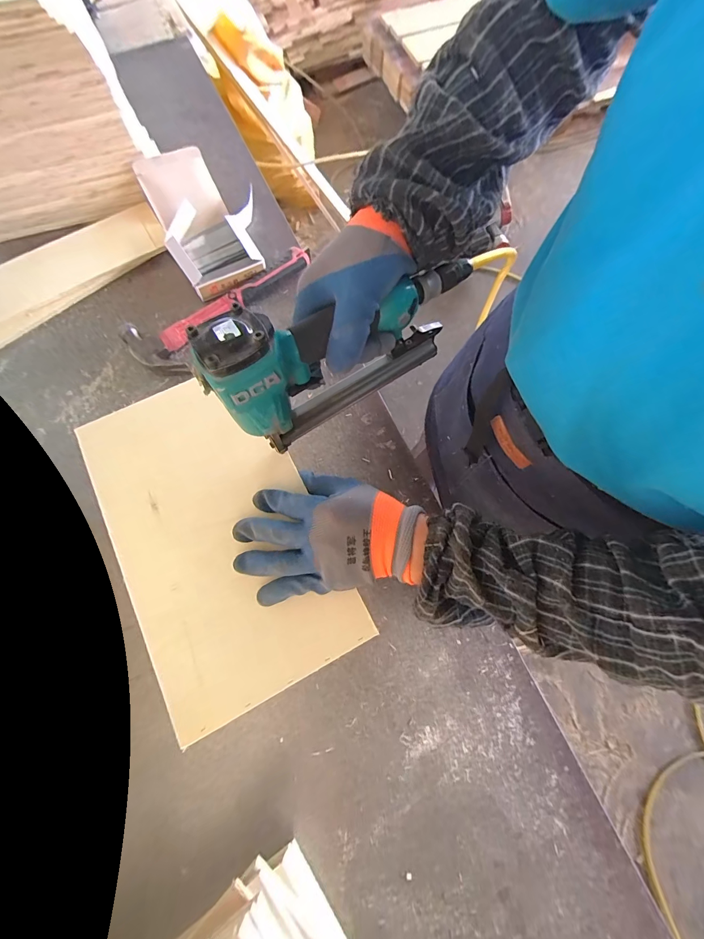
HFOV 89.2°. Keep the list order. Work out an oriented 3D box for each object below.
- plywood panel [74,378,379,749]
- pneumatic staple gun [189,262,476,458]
[{"bbox_3d":[-0.145,0.061,0.380,0.198,0.013,0.341,-27,75,-8],"label":"plywood panel"},{"bbox_3d":[-0.004,-0.105,0.327,0.232,0.142,0.061,-26,75,-8],"label":"pneumatic staple gun"}]

